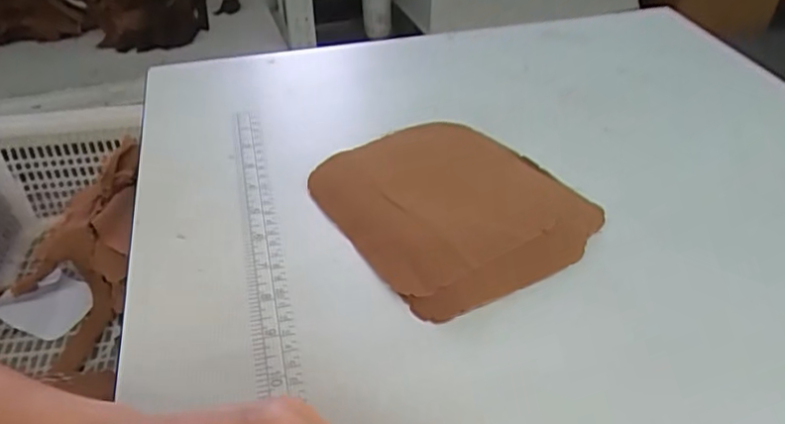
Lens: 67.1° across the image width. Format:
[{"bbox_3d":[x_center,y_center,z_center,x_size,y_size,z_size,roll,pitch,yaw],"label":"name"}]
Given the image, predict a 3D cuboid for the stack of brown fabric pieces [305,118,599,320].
[{"bbox_3d":[0.037,-0.015,0.382,0.145,0.023,0.160,-22,45,-24],"label":"stack of brown fabric pieces"}]

